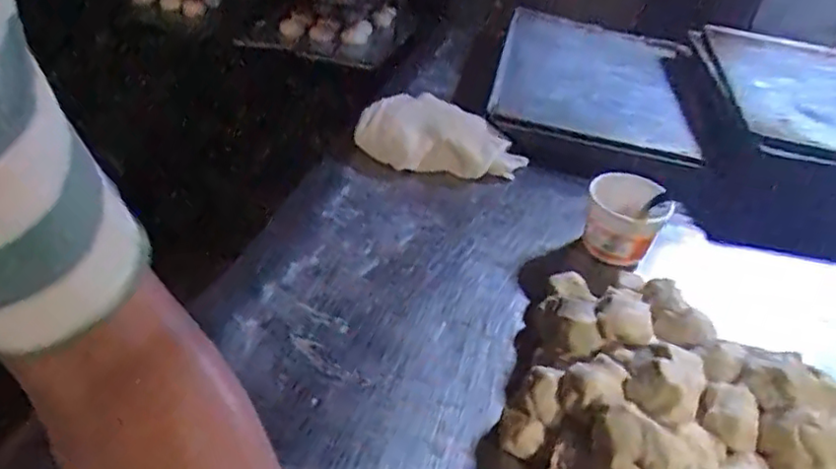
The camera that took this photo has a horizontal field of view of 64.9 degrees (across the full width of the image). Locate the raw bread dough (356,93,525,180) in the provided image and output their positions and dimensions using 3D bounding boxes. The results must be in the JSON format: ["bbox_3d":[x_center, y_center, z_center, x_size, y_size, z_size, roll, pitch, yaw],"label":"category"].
[{"bbox_3d":[0.031,-0.125,0.900,0.215,0.085,0.119,15,37,7],"label":"raw bread dough"}]

